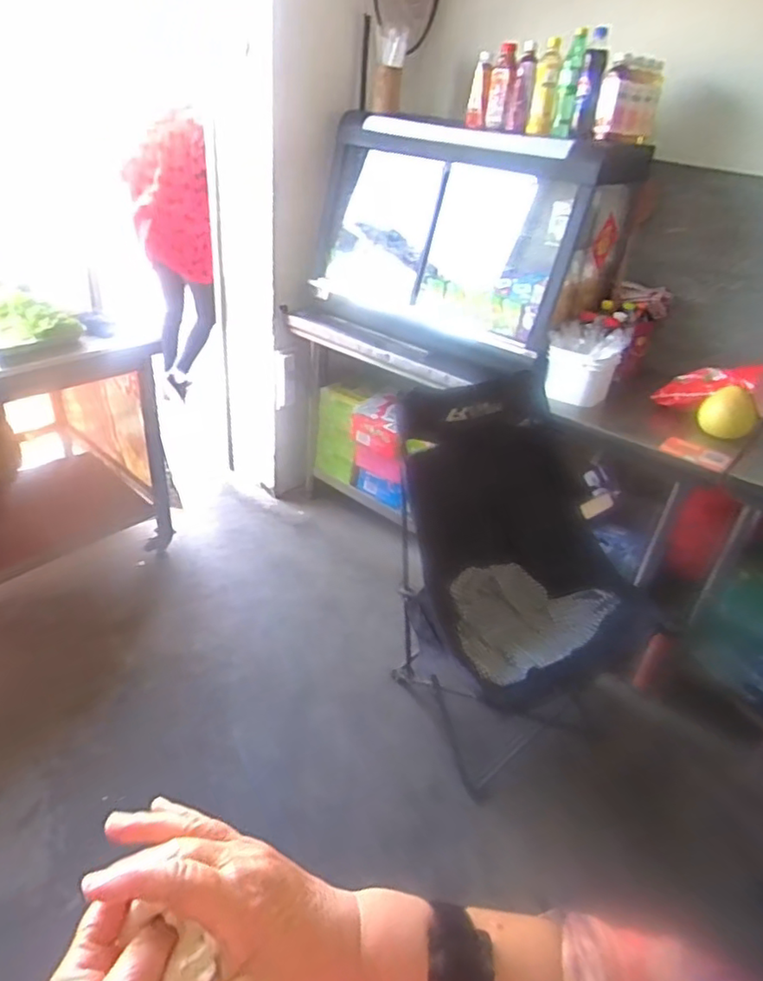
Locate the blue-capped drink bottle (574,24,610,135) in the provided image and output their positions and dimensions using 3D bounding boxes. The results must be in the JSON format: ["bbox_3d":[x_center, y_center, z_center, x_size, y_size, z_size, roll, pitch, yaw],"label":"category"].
[{"bbox_3d":[0.534,-1.038,1.569,0.060,0.225,0.070,12,33,10],"label":"blue-capped drink bottle"}]

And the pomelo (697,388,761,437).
[{"bbox_3d":[0.918,-0.201,1.637,0.143,0.131,0.111,21,35,22],"label":"pomelo"}]

